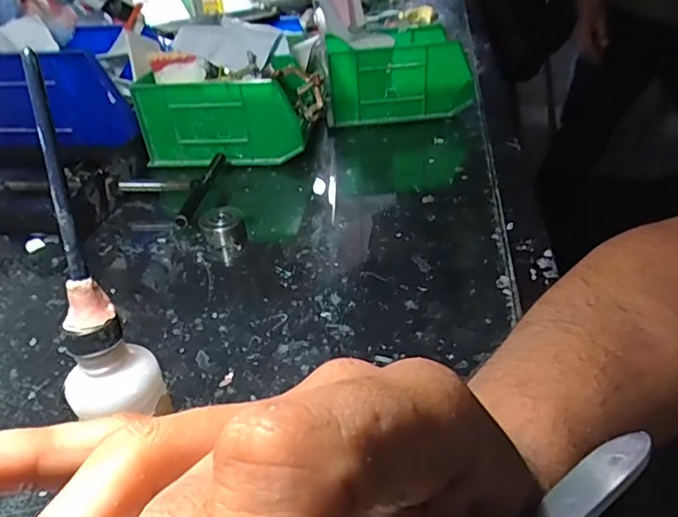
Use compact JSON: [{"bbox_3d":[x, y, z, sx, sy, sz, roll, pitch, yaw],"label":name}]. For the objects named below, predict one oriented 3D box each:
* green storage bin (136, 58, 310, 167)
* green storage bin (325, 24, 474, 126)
[{"bbox_3d":[-0.109,-0.155,0.582,0.179,0.089,0.095,-1,34,5],"label":"green storage bin"},{"bbox_3d":[0.067,-0.220,0.661,0.169,0.088,0.109,-3,34,2],"label":"green storage bin"}]

